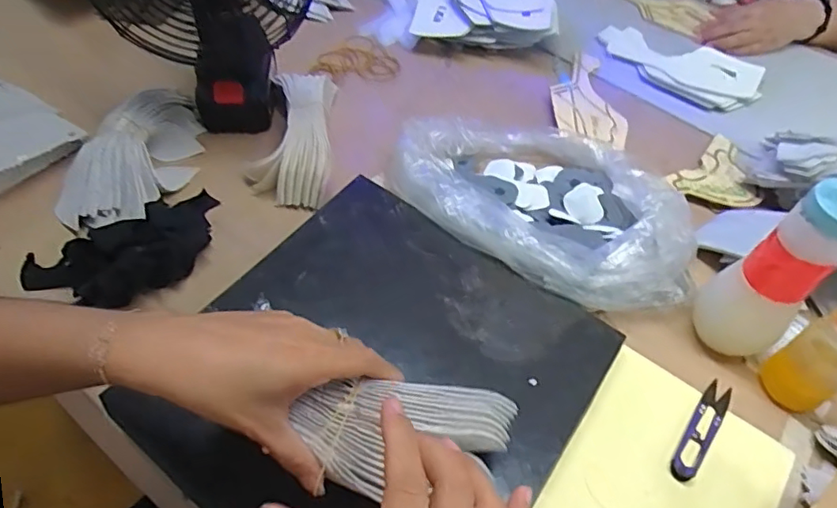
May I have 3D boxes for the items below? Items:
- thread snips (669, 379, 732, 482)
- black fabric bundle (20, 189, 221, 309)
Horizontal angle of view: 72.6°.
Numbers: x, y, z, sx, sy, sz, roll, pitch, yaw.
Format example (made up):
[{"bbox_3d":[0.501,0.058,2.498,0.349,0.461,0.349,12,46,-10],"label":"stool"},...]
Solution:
[{"bbox_3d":[0.230,0.141,0.462,0.022,0.009,0.100,35,58,20],"label":"thread snips"},{"bbox_3d":[-0.258,-0.002,0.508,0.175,0.048,0.099,-25,59,-22],"label":"black fabric bundle"}]

